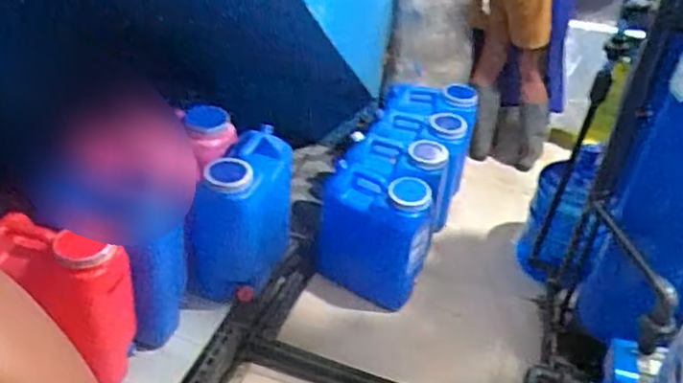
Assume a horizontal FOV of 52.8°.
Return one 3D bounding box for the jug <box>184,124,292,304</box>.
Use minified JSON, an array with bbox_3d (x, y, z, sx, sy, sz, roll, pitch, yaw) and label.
[{"bbox_3d":[-0.265,0.083,1.846,0.261,0.400,0.204,0,38,-6],"label":"jug"}]

